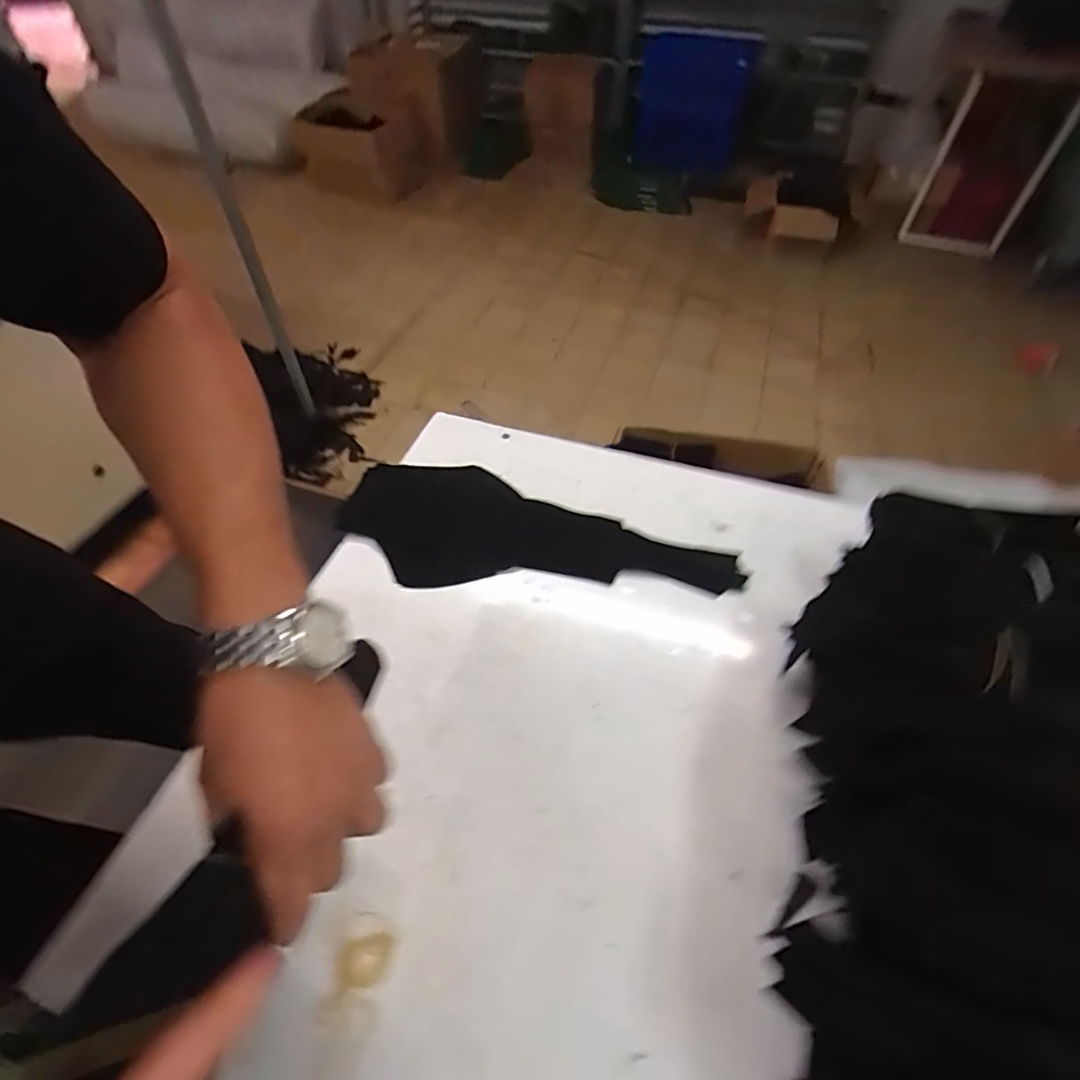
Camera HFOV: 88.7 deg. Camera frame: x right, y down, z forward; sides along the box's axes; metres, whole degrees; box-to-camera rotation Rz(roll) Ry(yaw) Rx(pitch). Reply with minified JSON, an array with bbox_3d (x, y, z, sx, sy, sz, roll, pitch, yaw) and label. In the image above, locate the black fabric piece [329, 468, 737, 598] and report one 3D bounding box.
[{"bbox_3d":[-0.005,-0.017,0.676,0.460,0.008,0.177,1,57,1],"label":"black fabric piece"}]

